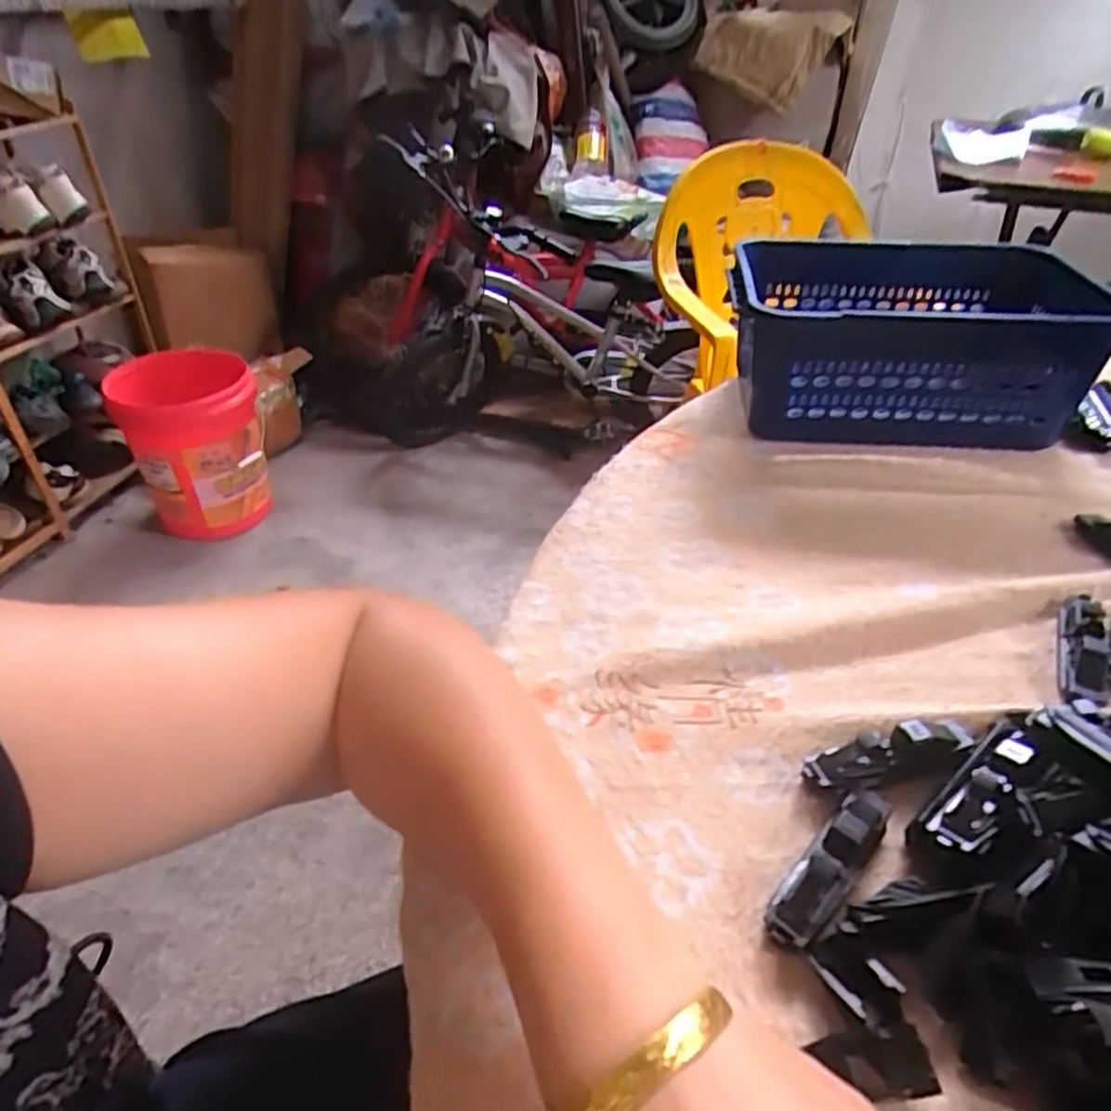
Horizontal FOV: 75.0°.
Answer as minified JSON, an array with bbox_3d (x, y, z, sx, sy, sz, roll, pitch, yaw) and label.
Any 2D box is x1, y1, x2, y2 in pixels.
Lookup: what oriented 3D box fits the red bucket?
[{"bbox_3d":[-0.739,-0.221,1.519,0.258,0.348,0.244,0,38,0],"label":"red bucket"}]

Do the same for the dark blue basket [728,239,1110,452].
[{"bbox_3d":[0.254,-0.167,0.554,0.218,0.097,0.179,3,38,5],"label":"dark blue basket"}]

